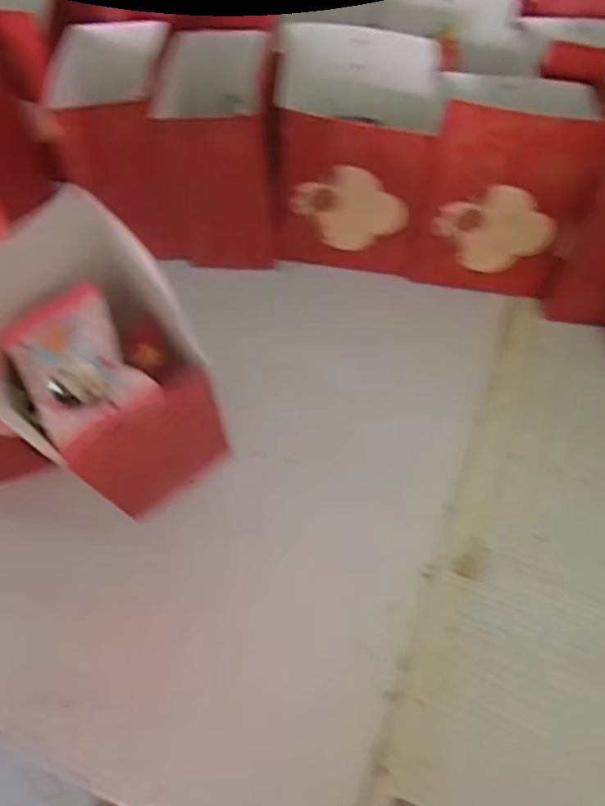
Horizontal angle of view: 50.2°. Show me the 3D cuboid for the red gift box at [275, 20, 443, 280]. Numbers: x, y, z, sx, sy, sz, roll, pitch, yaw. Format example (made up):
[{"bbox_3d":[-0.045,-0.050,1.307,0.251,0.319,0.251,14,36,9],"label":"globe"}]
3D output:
[{"bbox_3d":[0.035,-0.176,0.464,0.106,0.138,0.083,5,55,3],"label":"red gift box"}]

